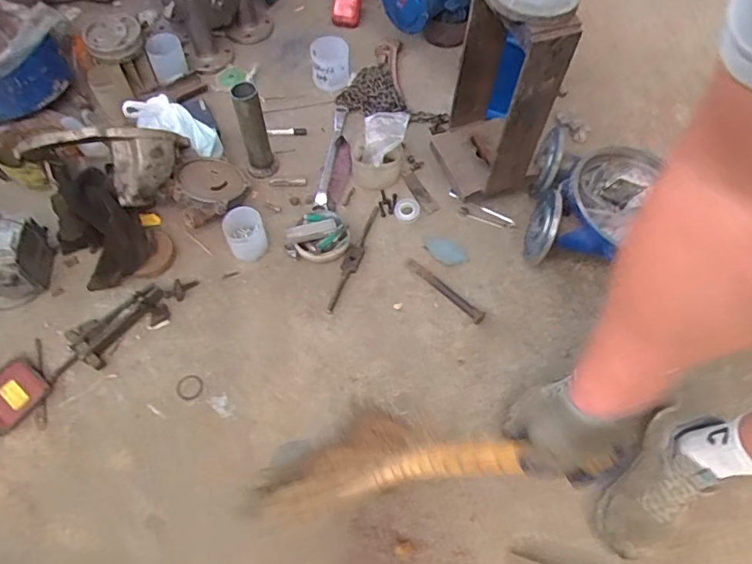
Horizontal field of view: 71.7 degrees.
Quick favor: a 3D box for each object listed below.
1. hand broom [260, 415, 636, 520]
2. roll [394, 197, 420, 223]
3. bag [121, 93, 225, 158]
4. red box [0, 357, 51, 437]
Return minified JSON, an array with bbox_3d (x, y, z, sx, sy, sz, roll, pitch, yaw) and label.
[{"bbox_3d":[0.017,0.269,0.821,0.533,0.053,0.246,-25,12,31],"label":"hand broom"},{"bbox_3d":[0.073,-0.172,1.239,0.063,0.010,0.064,-3,72,10],"label":"roll"},{"bbox_3d":[-0.458,-0.366,1.203,0.227,0.051,0.095,25,53,-26],"label":"bag"},{"bbox_3d":[-0.706,0.216,1.003,0.104,0.016,0.118,44,72,3],"label":"red box"}]

